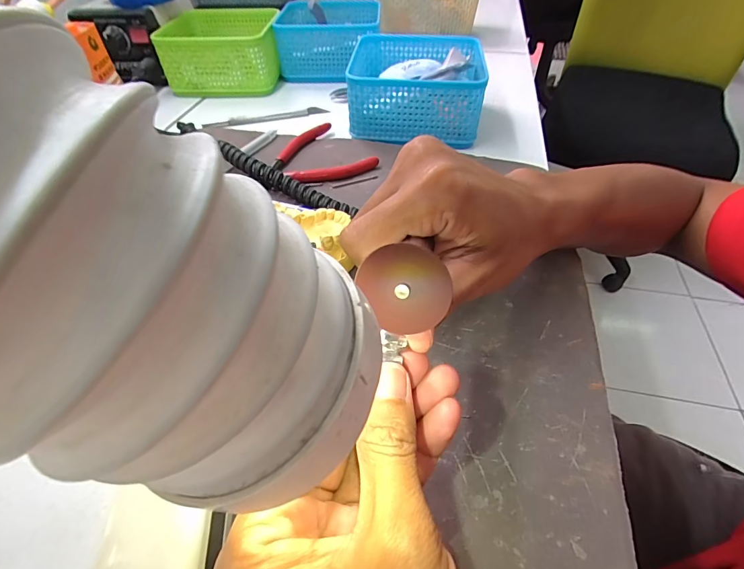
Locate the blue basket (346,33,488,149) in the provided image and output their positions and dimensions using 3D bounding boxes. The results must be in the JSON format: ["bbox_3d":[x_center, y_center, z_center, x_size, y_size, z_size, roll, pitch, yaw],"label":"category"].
[{"bbox_3d":[0.046,-0.208,0.409,0.136,0.059,0.135,2,47,3],"label":"blue basket"}]

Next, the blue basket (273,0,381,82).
[{"bbox_3d":[-0.056,-0.329,0.522,0.130,0.063,0.131,-1,47,-1],"label":"blue basket"}]

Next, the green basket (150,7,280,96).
[{"bbox_3d":[-0.183,-0.298,0.499,0.129,0.070,0.132,-2,47,-1],"label":"green basket"}]

